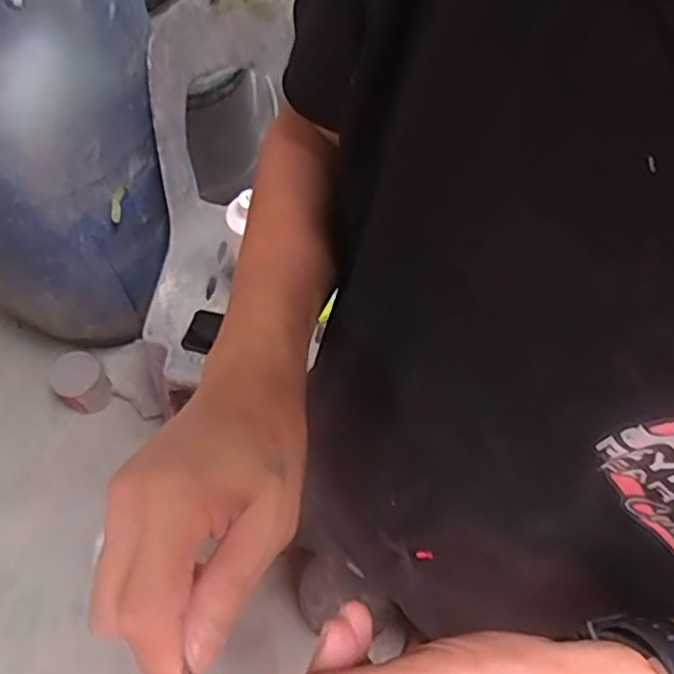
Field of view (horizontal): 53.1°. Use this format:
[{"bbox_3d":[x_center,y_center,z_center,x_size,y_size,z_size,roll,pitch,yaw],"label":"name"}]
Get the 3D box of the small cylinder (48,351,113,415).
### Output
[{"bbox_3d":[-0.558,0.109,1.470,0.107,0.146,0.080,-33,67,-18],"label":"small cylinder"}]

